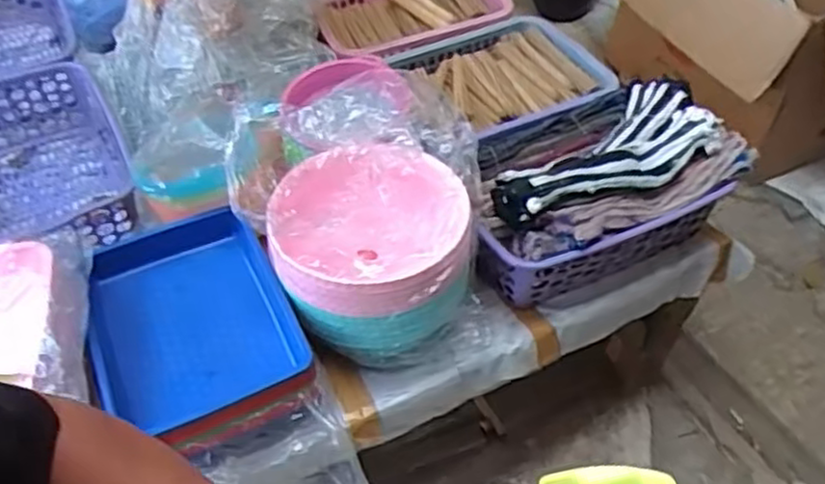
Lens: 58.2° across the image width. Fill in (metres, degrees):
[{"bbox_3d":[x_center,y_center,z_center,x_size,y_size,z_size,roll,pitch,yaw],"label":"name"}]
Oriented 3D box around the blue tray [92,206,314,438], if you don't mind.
[{"bbox_3d":[-0.313,0.118,1.051,0.263,0.092,0.343,-19,50,-18],"label":"blue tray"}]

